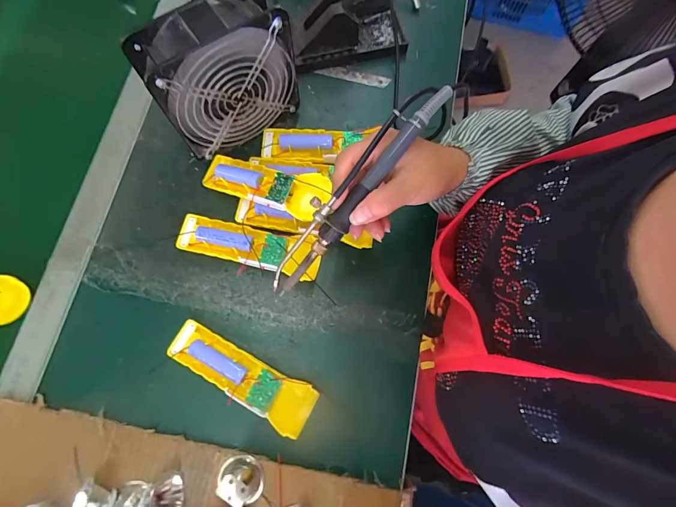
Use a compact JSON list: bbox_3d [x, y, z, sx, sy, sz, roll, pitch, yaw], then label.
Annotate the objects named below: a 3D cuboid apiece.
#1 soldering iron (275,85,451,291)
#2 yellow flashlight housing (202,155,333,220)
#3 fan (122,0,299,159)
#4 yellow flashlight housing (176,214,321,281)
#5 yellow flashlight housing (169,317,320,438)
[{"bbox_3d":[0.011,-0.047,0.265,0.025,0.022,0.201,41,100,10],"label":"soldering iron"},{"bbox_3d":[-0.082,-0.075,0.382,0.158,0.022,0.049,18,74,22],"label":"yellow flashlight housing"},{"bbox_3d":[-0.122,-0.188,0.381,0.146,0.151,0.059,-33,78,-10],"label":"fan"},{"bbox_3d":[-0.102,-0.008,0.395,0.164,0.033,0.049,12,74,2],"label":"yellow flashlight housing"},{"bbox_3d":[-0.100,0.125,0.360,0.160,0.031,0.047,29,75,6],"label":"yellow flashlight housing"}]

